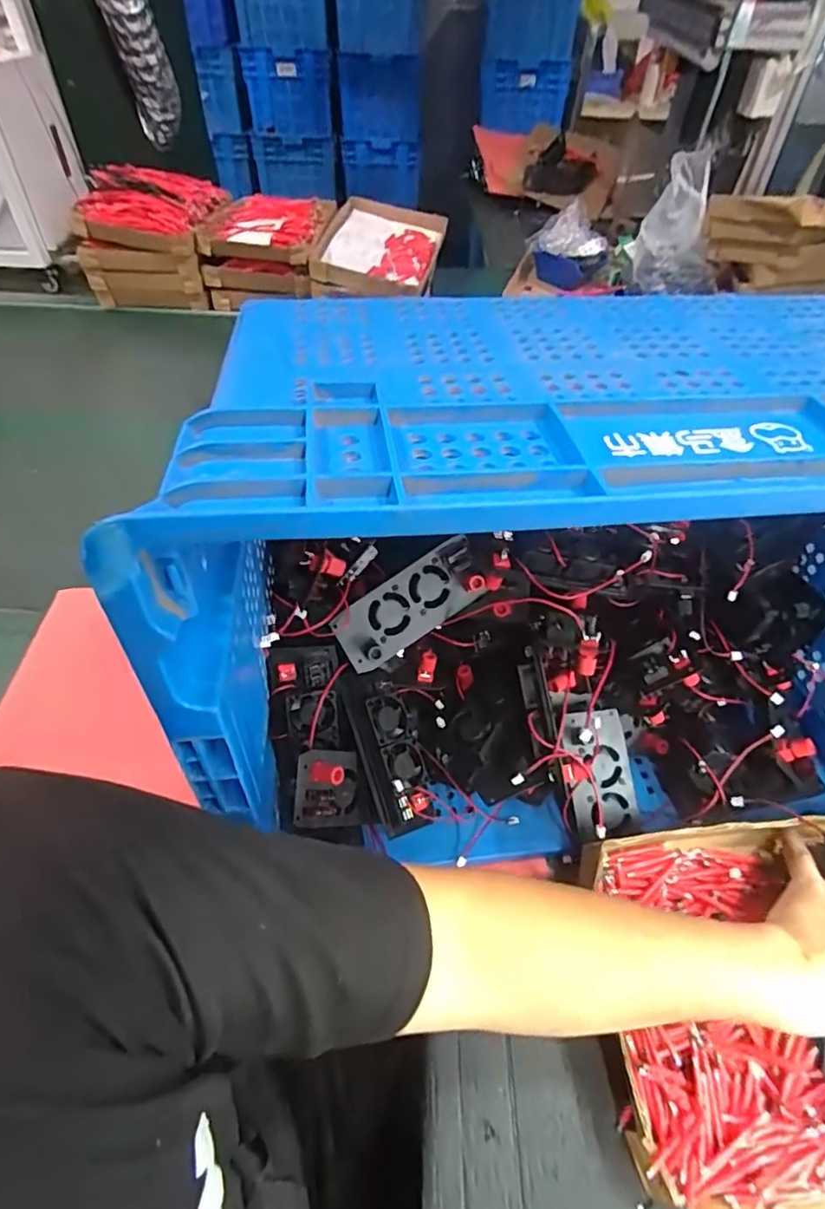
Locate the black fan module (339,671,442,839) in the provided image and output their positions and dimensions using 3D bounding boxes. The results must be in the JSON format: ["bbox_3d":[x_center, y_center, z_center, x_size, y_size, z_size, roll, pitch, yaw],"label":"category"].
[{"bbox_3d":[-0.023,0.122,0.493,0.050,0.039,0.131,-9,74,-44],"label":"black fan module"}]

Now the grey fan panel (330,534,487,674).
[{"bbox_3d":[0.000,0.003,0.490,0.133,0.026,0.059,-35,104,-7],"label":"grey fan panel"}]

